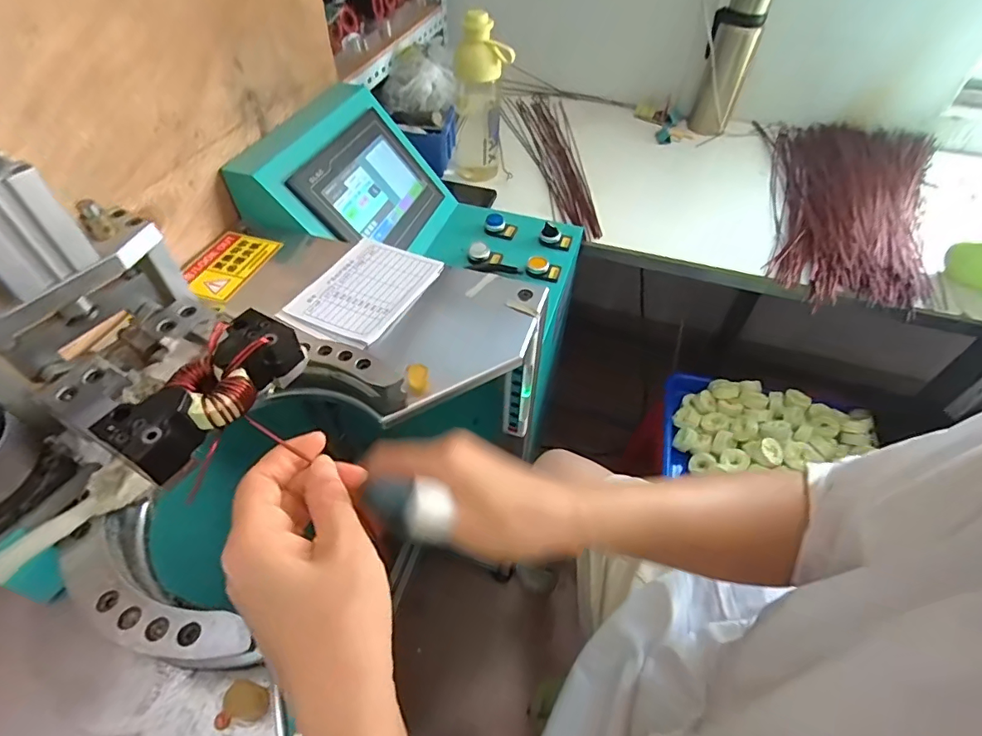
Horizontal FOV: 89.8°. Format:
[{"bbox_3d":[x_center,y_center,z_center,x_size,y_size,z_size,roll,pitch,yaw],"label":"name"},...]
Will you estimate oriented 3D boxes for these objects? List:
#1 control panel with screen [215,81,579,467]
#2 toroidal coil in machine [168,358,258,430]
[{"bbox_3d":[-0.069,-0.192,0.616,0.351,0.171,0.240,13,51,10],"label":"control panel with screen"},{"bbox_3d":[-0.144,0.010,0.257,0.031,0.012,0.040,-35,59,-26],"label":"toroidal coil in machine"}]

